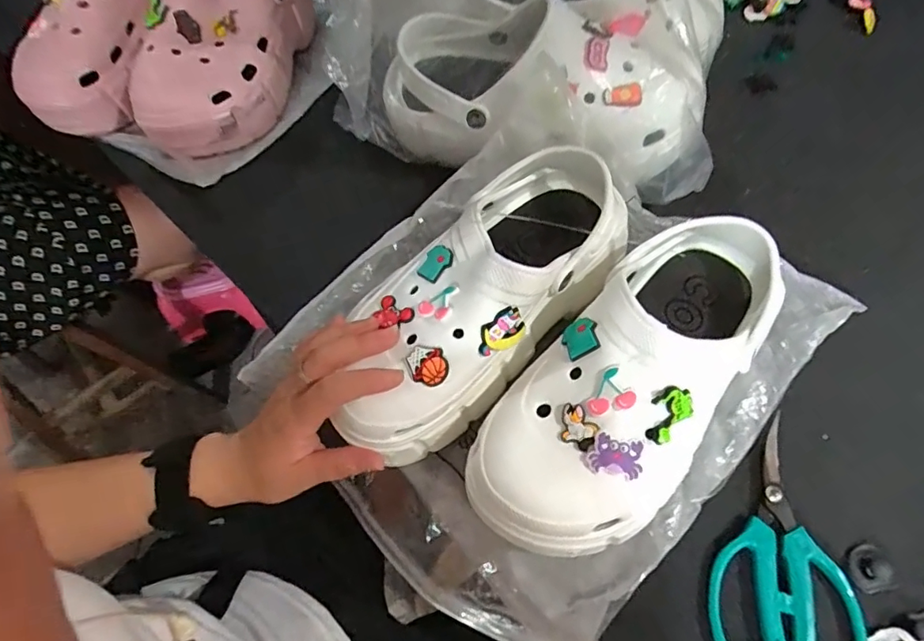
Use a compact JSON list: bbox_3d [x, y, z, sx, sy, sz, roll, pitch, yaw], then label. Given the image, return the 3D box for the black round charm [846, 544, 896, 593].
[{"bbox_3d":[0.249,0.150,0.318,0.027,0.004,0.026,-1,62,1],"label":"black round charm"}]

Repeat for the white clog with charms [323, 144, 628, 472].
[{"bbox_3d":[0.011,-0.023,0.343,0.117,0.086,0.236,32,70,17],"label":"white clog with charms"}]

